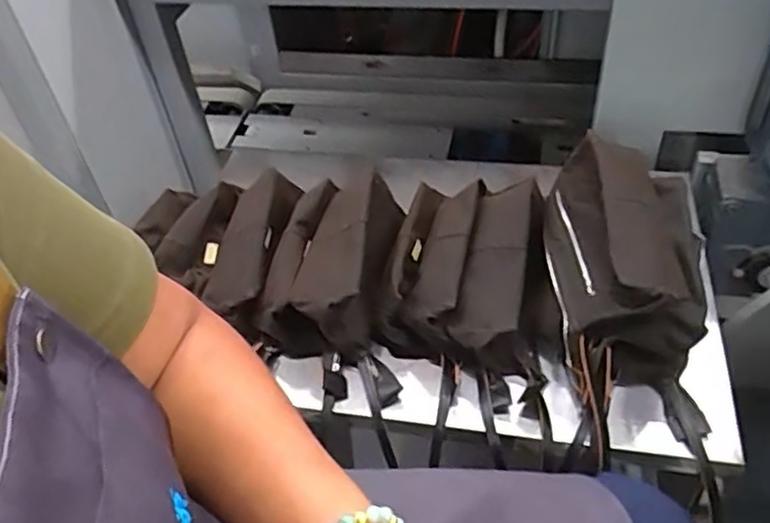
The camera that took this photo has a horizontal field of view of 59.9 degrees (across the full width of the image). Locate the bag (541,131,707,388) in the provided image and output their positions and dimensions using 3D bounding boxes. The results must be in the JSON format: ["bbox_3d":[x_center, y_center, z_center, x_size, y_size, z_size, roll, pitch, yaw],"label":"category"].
[{"bbox_3d":[0.254,-0.007,0.724,0.164,0.142,0.214,7,47,14],"label":"bag"}]

